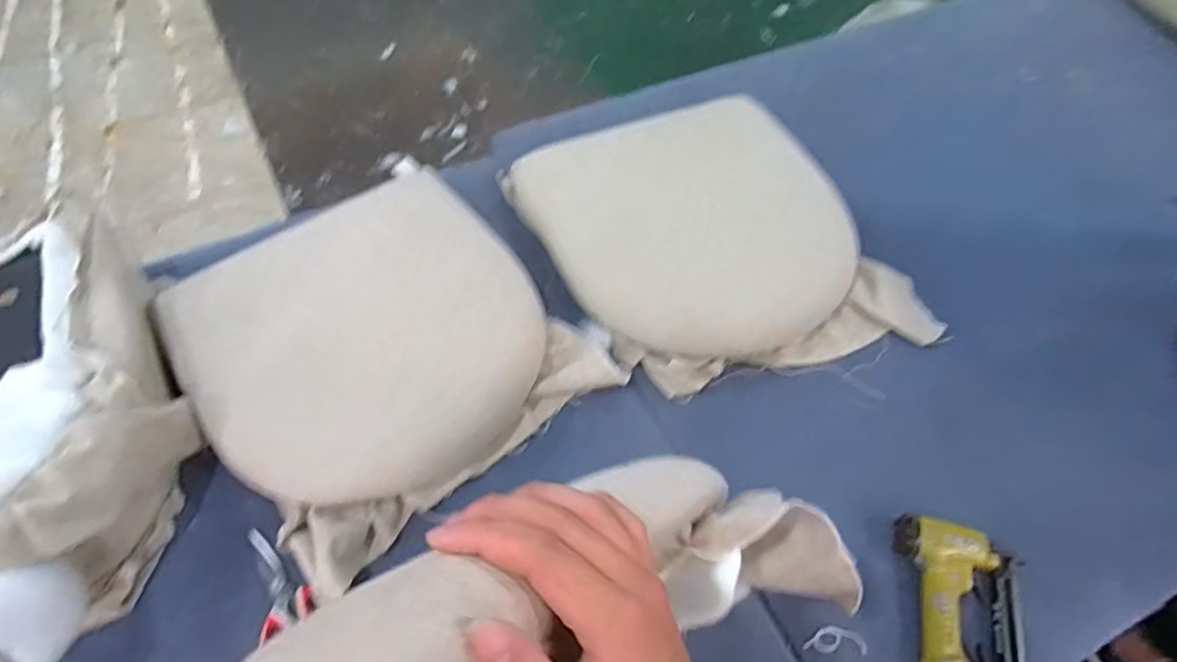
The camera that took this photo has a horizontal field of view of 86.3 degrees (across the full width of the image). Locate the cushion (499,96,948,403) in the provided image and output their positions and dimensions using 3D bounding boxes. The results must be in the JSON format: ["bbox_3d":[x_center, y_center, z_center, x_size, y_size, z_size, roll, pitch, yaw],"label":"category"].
[{"bbox_3d":[0.192,-0.142,0.959,0.448,0.131,0.542,-27,62,-17],"label":"cushion"}]

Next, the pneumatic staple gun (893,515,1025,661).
[{"bbox_3d":[0.418,0.330,0.680,0.126,0.036,0.243,5,58,3],"label":"pneumatic staple gun"}]

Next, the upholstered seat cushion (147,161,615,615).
[{"bbox_3d":[-0.282,0.010,0.846,0.454,0.085,0.490,-39,66,-22],"label":"upholstered seat cushion"}]

